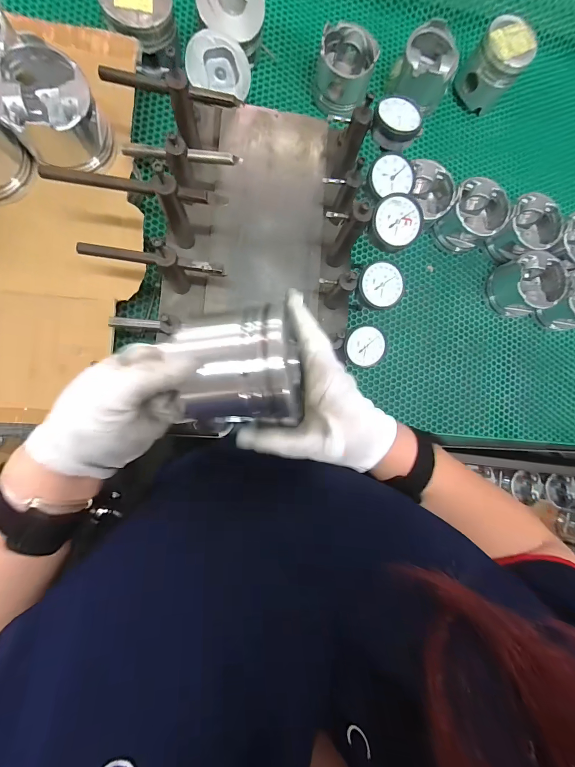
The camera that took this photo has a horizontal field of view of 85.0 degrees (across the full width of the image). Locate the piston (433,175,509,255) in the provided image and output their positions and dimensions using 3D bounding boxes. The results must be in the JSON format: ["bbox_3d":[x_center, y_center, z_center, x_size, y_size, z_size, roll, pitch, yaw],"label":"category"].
[{"bbox_3d":[0.329,-0.302,0.570,0.102,0.092,0.095,0,87,-9],"label":"piston"}]

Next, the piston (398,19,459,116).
[{"bbox_3d":[0.246,-0.553,0.562,0.097,0.086,0.097,0,87,-9],"label":"piston"}]

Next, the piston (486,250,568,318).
[{"bbox_3d":[0.438,-0.180,0.582,0.100,0.078,0.099,7,86,-8],"label":"piston"}]

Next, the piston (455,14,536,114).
[{"bbox_3d":[0.378,-0.580,0.575,0.091,0.094,0.091,0,87,-9],"label":"piston"}]

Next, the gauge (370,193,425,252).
[{"bbox_3d":[0.115,-0.171,0.341,0.052,0.027,0.058,40,82,-5],"label":"gauge"}]

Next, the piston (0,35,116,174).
[{"bbox_3d":[-0.283,-0.327,0.380,0.101,0.069,0.110,-35,93,-9],"label":"piston"}]

